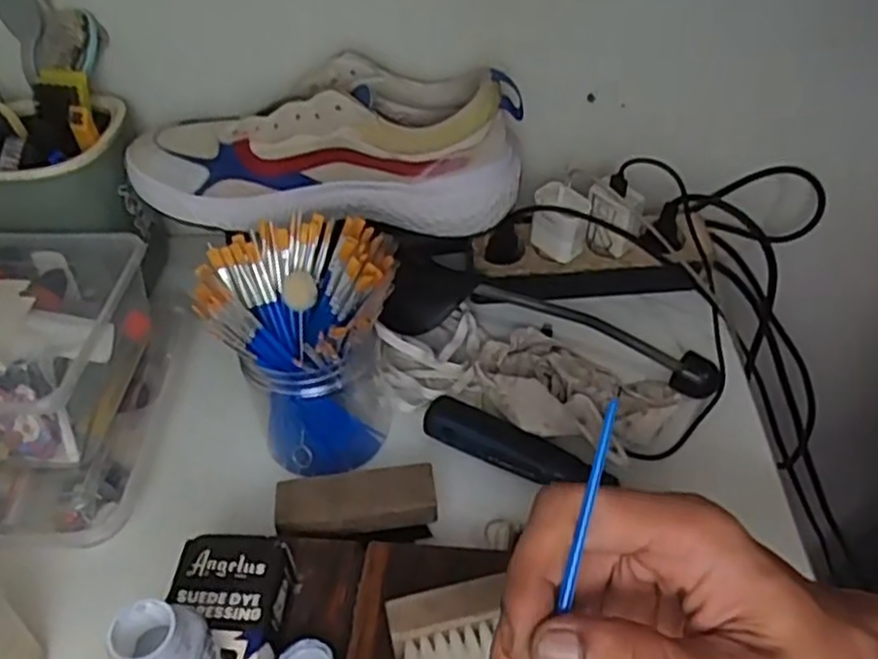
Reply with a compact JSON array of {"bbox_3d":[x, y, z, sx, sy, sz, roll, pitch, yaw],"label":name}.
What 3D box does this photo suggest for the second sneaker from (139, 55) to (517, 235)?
[{"bbox_3d":[-0.086,-0.138,0.572,0.293,0.094,0.086,0,43,2],"label":"second sneaker"}]

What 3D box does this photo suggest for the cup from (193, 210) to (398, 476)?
[{"bbox_3d":[-0.083,0.009,0.497,0.109,0.142,0.099,-1,43,1],"label":"cup"}]

